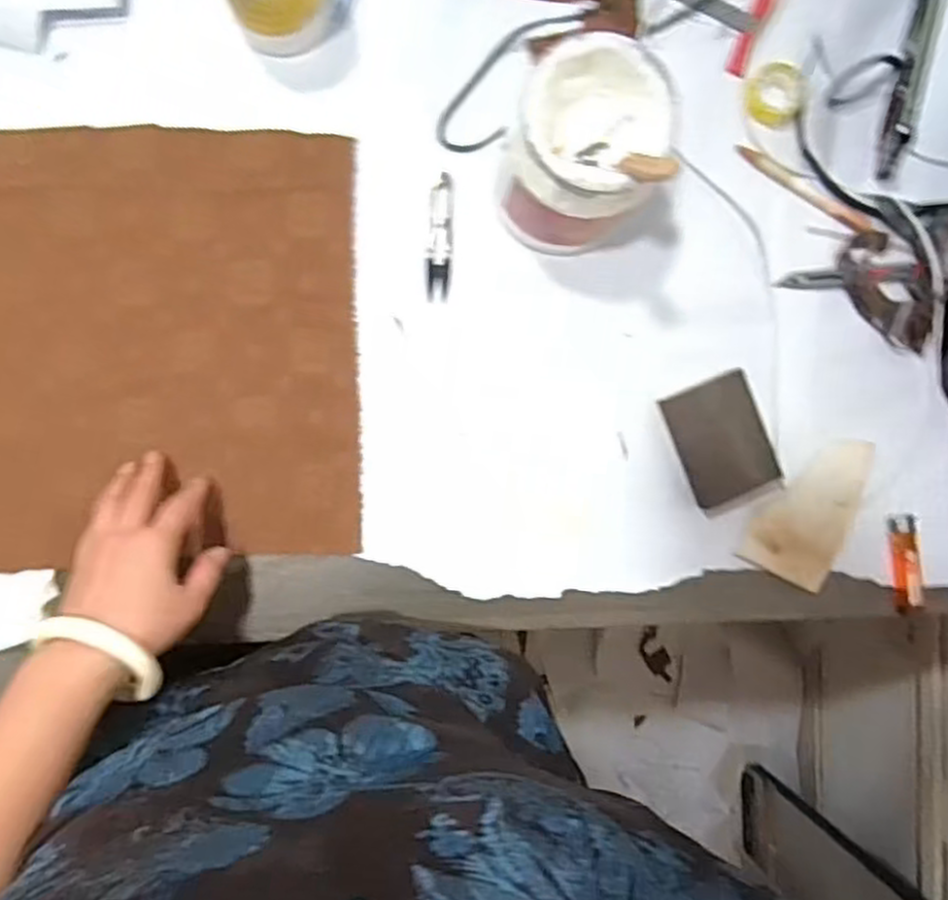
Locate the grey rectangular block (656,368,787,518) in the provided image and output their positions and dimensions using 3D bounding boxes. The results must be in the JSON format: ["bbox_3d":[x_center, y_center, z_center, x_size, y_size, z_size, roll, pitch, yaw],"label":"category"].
[{"bbox_3d":[0.217,-0.006,0.646,0.086,0.021,0.113,-21,94,-5],"label":"grey rectangular block"}]

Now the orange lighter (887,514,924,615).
[{"bbox_3d":[0.385,0.102,0.668,0.028,0.008,0.086,-2,92,-6],"label":"orange lighter"}]

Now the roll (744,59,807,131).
[{"bbox_3d":[0.261,-0.309,0.651,0.048,0.011,0.055,5,91,-6],"label":"roll"}]

